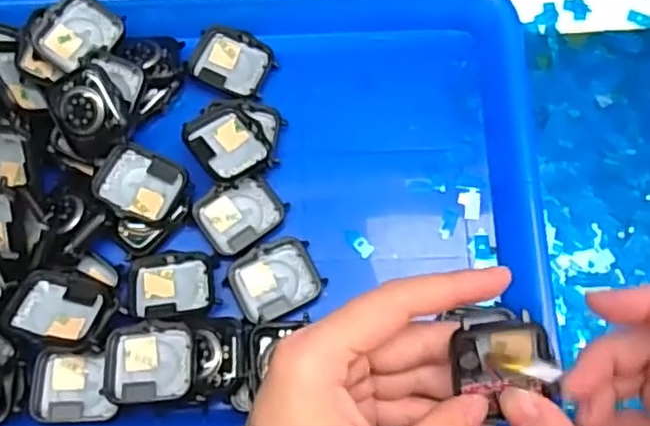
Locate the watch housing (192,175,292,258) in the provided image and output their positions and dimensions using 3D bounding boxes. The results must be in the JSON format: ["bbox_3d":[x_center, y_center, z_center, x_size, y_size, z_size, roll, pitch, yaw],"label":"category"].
[{"bbox_3d":[-0.045,0.000,0.369,0.043,0.011,0.035,-35,76,-9],"label":"watch housing"}]

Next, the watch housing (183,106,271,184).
[{"bbox_3d":[-0.052,-0.037,0.375,0.037,0.015,0.043,-33,74,-12],"label":"watch housing"}]

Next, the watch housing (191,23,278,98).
[{"bbox_3d":[-0.053,-0.087,0.399,0.045,0.008,0.036,23,75,8],"label":"watch housing"}]

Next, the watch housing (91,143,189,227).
[{"bbox_3d":[-0.096,-0.013,0.366,0.042,0.019,0.037,20,74,7],"label":"watch housing"}]

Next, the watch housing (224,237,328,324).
[{"bbox_3d":[-0.026,0.035,0.360,0.045,0.008,0.036,-24,74,-6],"label":"watch housing"}]

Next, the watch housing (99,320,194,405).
[{"bbox_3d":[-0.083,0.073,0.335,0.042,0.017,0.038,-1,73,1],"label":"watch housing"}]

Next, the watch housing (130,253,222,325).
[{"bbox_3d":[-0.078,0.038,0.353,0.043,0.018,0.039,-2,73,0],"label":"watch housing"}]

